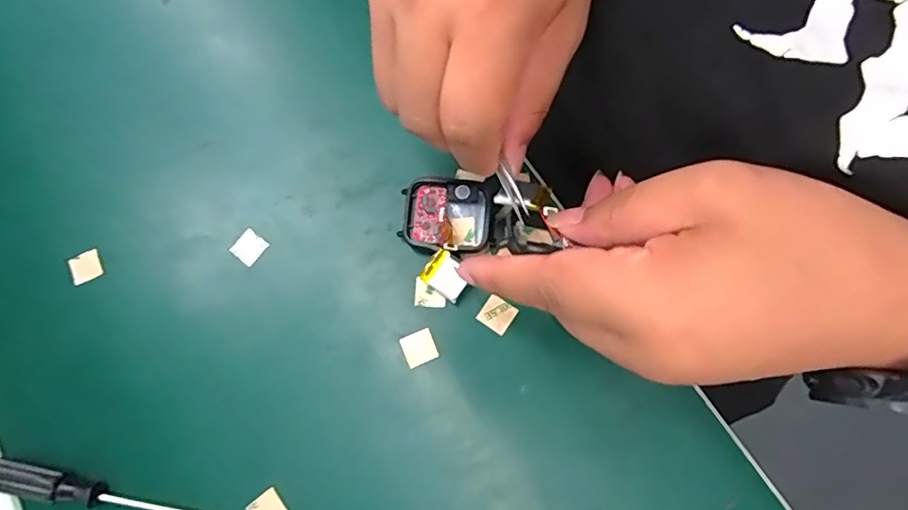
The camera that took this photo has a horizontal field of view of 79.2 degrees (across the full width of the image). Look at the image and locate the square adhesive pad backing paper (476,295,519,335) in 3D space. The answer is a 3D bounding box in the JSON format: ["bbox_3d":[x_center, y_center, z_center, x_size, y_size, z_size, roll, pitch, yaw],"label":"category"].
[{"bbox_3d":[0.021,0.029,0.270,0.016,0.004,0.015,34,78,10],"label":"square adhesive pad backing paper"}]

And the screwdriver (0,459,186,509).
[{"bbox_3d":[-0.158,0.112,0.252,0.130,0.011,0.012,10,75,5],"label":"screwdriver"}]

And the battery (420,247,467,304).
[{"bbox_3d":[-0.004,0.010,0.267,0.021,0.005,0.019,38,98,8],"label":"battery"}]

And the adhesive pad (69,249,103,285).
[{"bbox_3d":[-0.194,0.006,0.288,0.015,0.004,0.015,-23,75,-4],"label":"adhesive pad"}]

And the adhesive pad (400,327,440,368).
[{"bbox_3d":[-0.017,0.045,0.267,0.016,0.004,0.015,-23,75,-4],"label":"adhesive pad"}]

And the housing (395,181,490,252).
[{"bbox_3d":[-0.004,-0.019,0.279,0.043,0.010,0.036,1,75,2],"label":"housing"}]

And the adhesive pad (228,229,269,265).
[{"bbox_3d":[-0.107,-0.004,0.287,0.016,0.004,0.016,38,80,14],"label":"adhesive pad"}]

